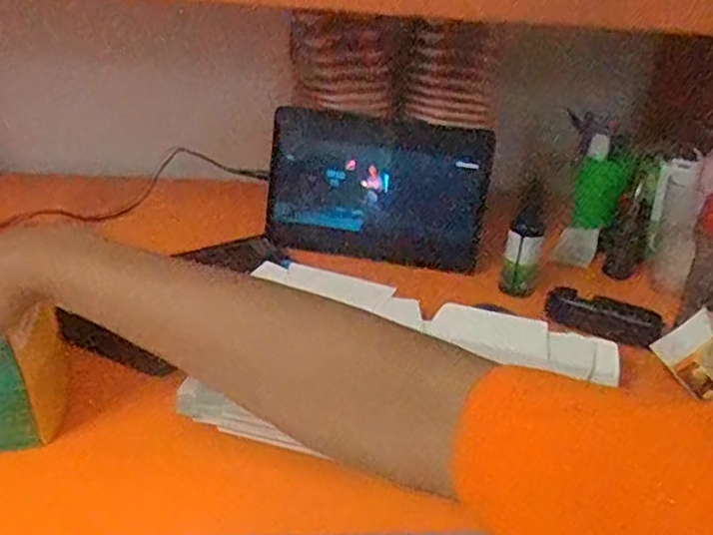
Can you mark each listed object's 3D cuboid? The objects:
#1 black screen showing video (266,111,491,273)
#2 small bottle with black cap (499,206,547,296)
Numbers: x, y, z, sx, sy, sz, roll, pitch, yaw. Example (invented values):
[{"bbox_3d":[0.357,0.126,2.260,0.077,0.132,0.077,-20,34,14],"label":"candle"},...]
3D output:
[{"bbox_3d":[0.021,-0.090,0.772,0.254,0.164,0.016,9,20,13],"label":"black screen showing video"},{"bbox_3d":[0.181,-0.016,0.724,0.037,0.078,0.045,11,25,12],"label":"small bottle with black cap"}]

